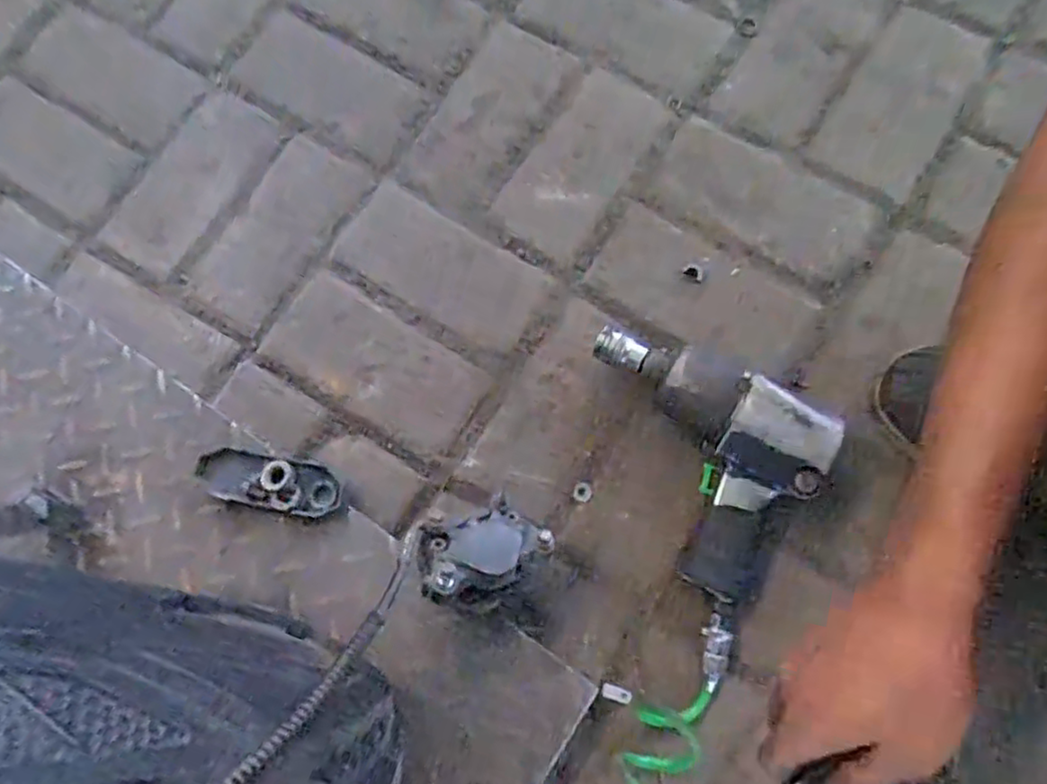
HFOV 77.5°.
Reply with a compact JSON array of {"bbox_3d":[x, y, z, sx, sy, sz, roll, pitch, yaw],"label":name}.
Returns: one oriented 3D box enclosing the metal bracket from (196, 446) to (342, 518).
[{"bbox_3d":[-0.222,0.078,0.568,0.128,0.013,0.045,10,78,4],"label":"metal bracket"}]

